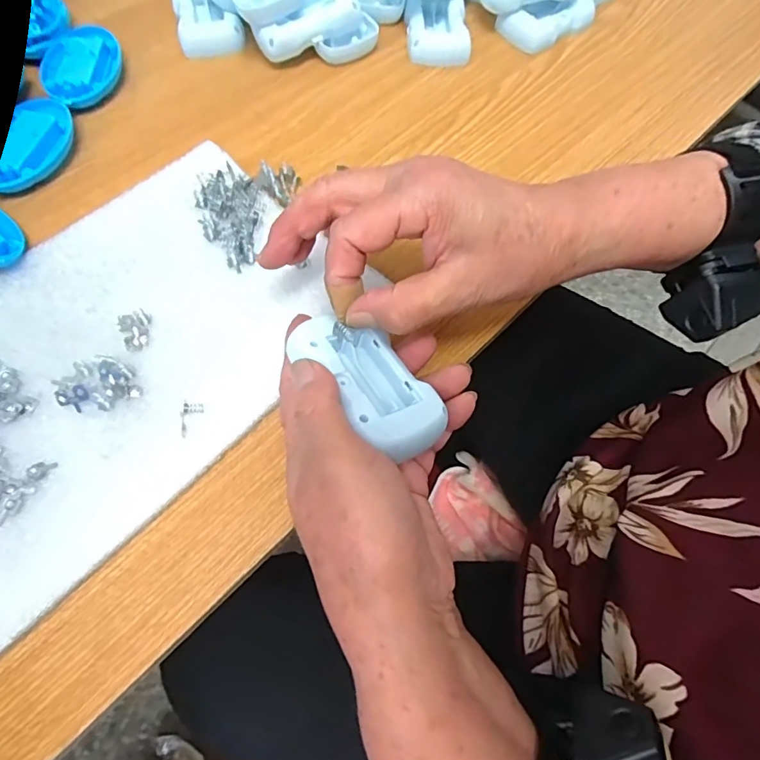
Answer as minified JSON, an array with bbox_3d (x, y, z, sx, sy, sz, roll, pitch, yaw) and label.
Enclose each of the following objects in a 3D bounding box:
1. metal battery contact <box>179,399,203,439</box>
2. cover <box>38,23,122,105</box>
[{"bbox_3d":[-0.103,0.021,0.253,0.011,0.004,0.020,6,66,0],"label":"metal battery contact"},{"bbox_3d":[-0.233,-0.241,0.369,0.051,0.021,0.082,-3,66,-4],"label":"cover"}]

